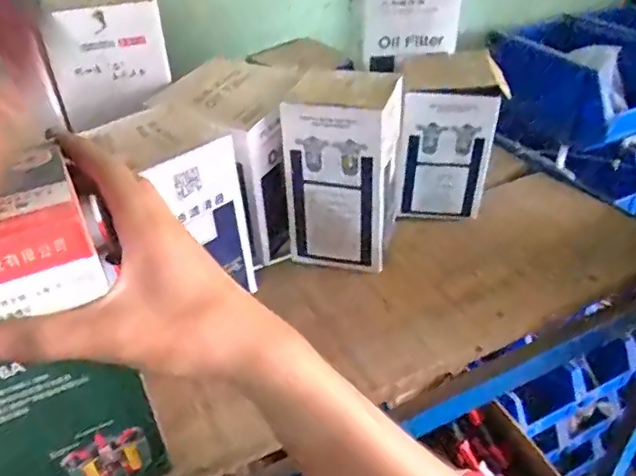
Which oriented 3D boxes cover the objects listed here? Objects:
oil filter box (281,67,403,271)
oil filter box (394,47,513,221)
[{"bbox_3d":[0.024,-0.066,0.518,0.091,0.151,0.097,7,37,15],"label":"oil filter box"},{"bbox_3d":[0.127,-0.101,0.575,0.089,0.141,0.108,3,37,9],"label":"oil filter box"}]

